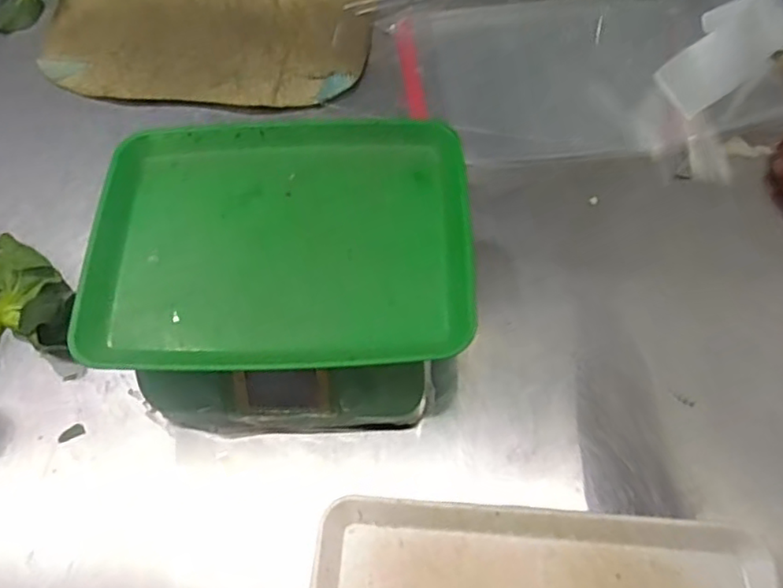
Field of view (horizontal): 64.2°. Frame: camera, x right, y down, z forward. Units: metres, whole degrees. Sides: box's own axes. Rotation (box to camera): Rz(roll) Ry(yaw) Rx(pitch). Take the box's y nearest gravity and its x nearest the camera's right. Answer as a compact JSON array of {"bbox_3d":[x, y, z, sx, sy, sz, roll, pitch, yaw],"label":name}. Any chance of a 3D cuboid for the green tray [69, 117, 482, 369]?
[{"bbox_3d":[-0.085,-0.047,0.500,0.293,0.040,0.211,-3,62,3],"label":"green tray"}]

